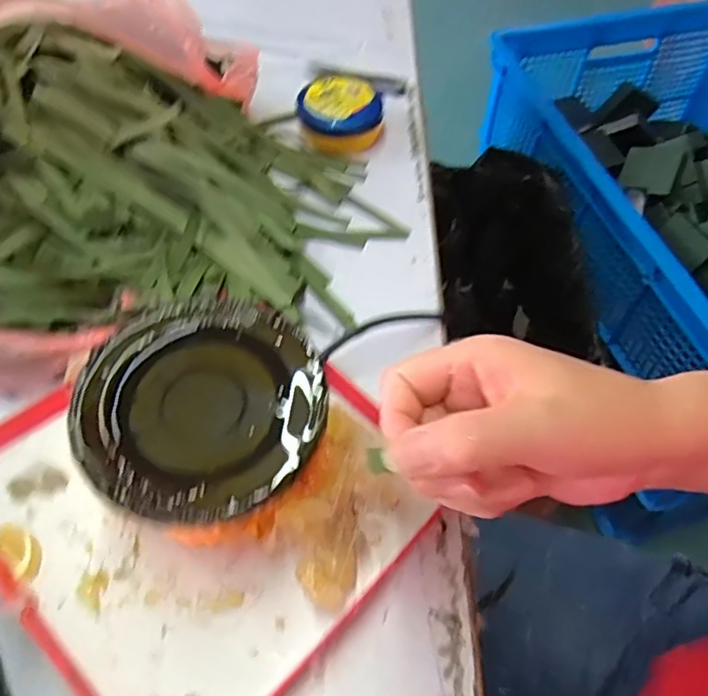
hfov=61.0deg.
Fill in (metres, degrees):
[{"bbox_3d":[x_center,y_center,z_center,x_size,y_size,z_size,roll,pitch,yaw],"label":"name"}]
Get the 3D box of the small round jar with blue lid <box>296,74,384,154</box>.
[{"bbox_3d":[-0.011,-0.196,0.509,0.072,0.037,0.062,-3,55,-3],"label":"small round jar with blue lid"}]

